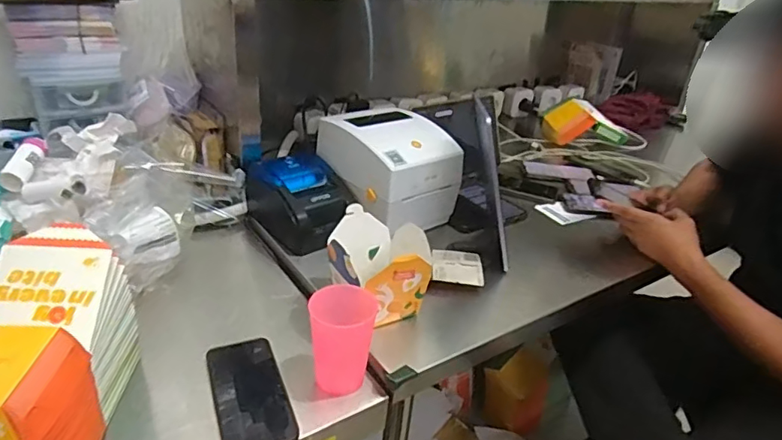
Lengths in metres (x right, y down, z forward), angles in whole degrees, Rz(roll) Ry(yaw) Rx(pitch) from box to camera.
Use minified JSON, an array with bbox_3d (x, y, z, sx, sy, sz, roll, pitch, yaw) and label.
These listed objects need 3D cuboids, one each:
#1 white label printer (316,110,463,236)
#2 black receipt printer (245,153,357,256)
[{"bbox_3d":[-0.011,-0.096,0.956,0.180,0.151,0.218,-21,38,-39],"label":"white label printer"},{"bbox_3d":[-0.149,-0.036,0.906,0.135,0.099,0.186,-18,36,-36],"label":"black receipt printer"}]

